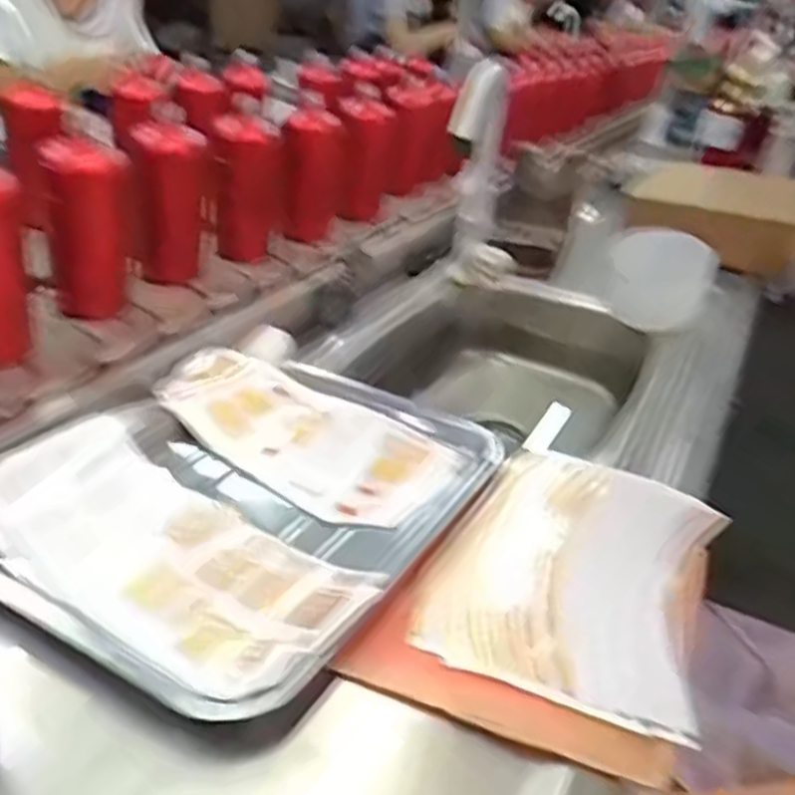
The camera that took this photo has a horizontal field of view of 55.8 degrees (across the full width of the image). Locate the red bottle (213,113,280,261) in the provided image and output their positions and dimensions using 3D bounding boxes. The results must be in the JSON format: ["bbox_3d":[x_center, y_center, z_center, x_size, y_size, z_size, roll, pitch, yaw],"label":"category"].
[{"bbox_3d":[-0.192,-0.268,0.963,0.077,0.162,0.065,6,30,-1],"label":"red bottle"}]

